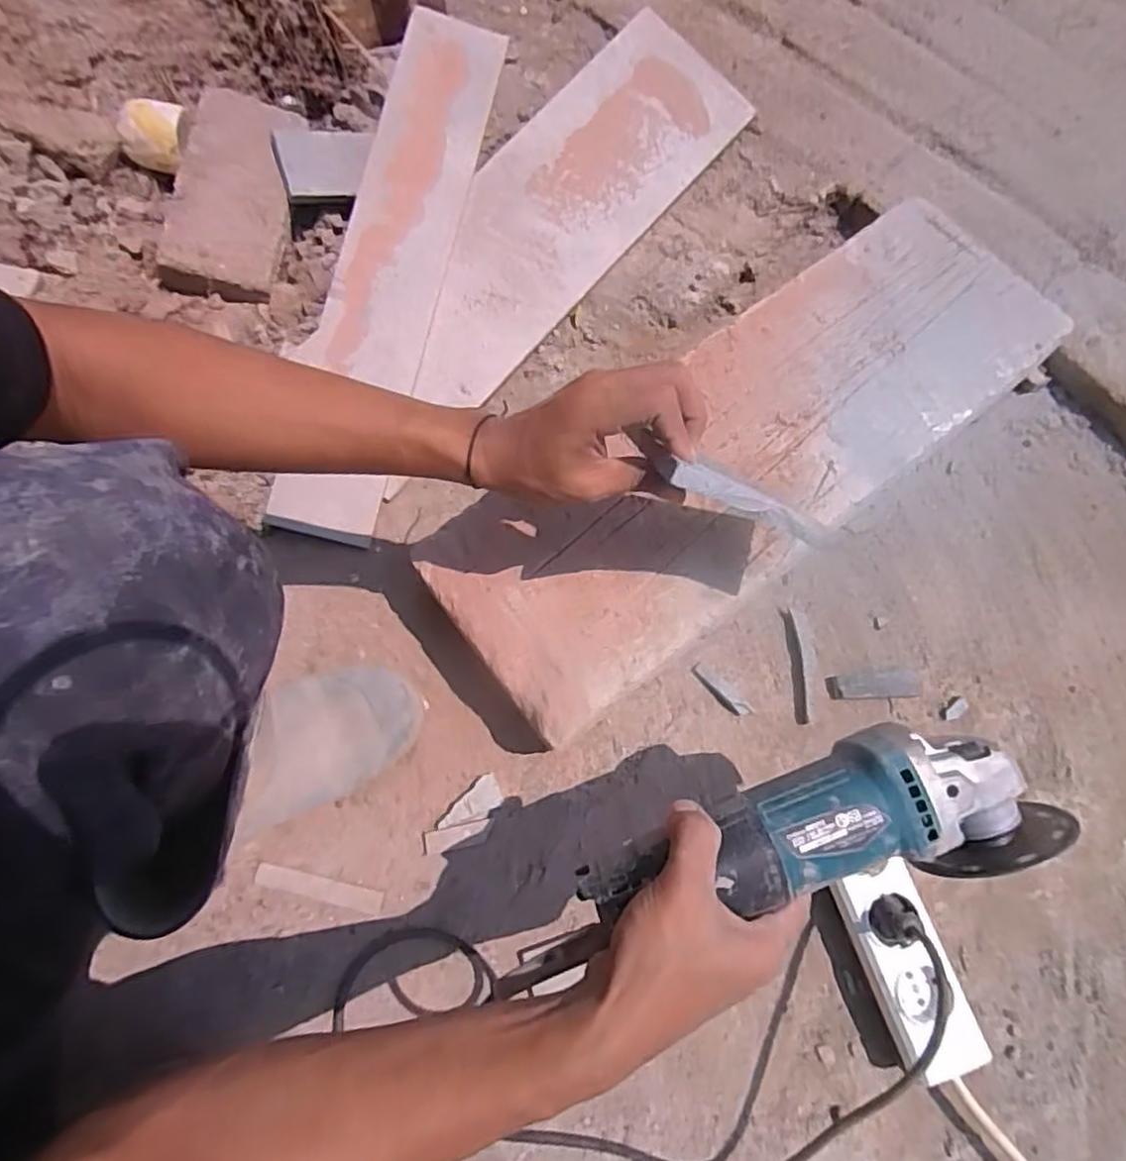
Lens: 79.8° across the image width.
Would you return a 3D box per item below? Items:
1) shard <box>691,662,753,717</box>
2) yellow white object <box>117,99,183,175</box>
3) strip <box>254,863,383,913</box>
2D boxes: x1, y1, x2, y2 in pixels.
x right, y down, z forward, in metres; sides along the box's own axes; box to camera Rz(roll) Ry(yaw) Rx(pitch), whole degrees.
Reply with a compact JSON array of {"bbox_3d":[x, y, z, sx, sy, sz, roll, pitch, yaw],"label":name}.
[{"bbox_3d":[0.142,0.100,0.606,0.063,0.011,0.015,42,80,11],"label":"shard"},{"bbox_3d":[-0.420,-0.460,0.694,0.059,0.037,0.057,11,71,6],"label":"yellow white object"},{"bbox_3d":[-0.200,0.253,0.555,0.106,0.009,0.016,11,75,4],"label":"strip"}]

